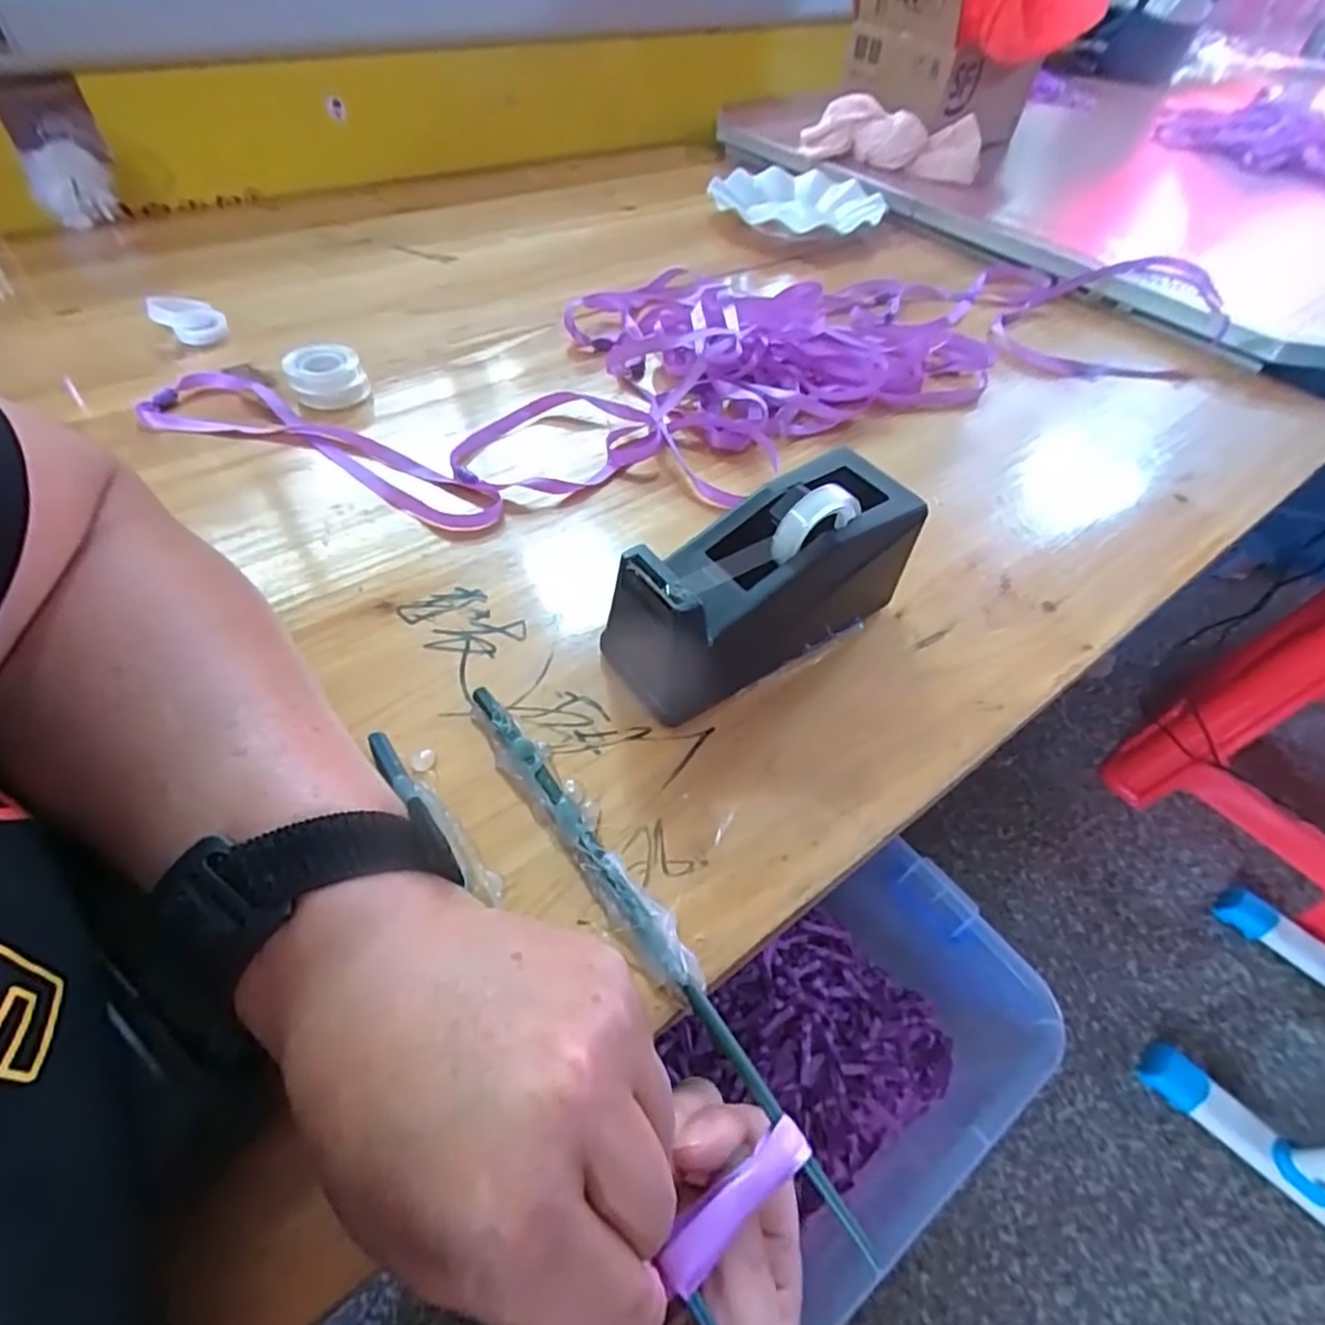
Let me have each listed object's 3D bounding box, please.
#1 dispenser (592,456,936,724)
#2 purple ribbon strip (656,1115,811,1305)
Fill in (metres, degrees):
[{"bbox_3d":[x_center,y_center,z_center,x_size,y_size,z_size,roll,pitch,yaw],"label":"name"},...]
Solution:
[{"bbox_3d":[0.045,-0.038,0.315,0.155,0.075,0.060,-27,58,-24],"label":"dispenser"},{"bbox_3d":[0.022,0.158,0.196,0.053,0.004,0.014,-29,59,-22],"label":"purple ribbon strip"}]

